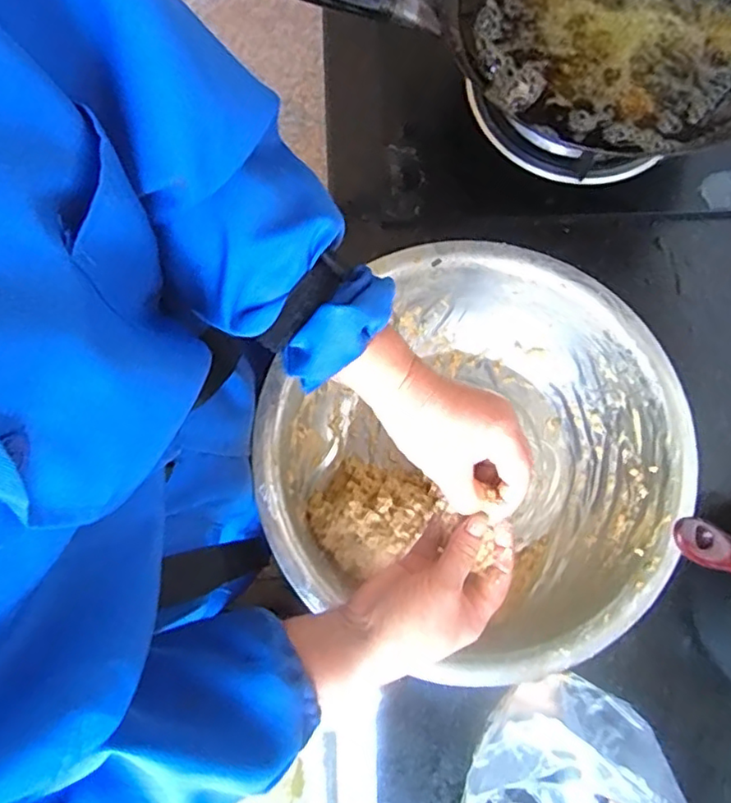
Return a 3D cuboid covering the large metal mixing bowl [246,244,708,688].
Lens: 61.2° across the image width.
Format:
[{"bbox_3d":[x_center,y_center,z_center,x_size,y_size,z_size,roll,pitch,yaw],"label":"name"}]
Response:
[{"bbox_3d":[0.098,0.047,0.570,0.343,0.107,0.347,0,78,0],"label":"large metal mixing bowl"}]

